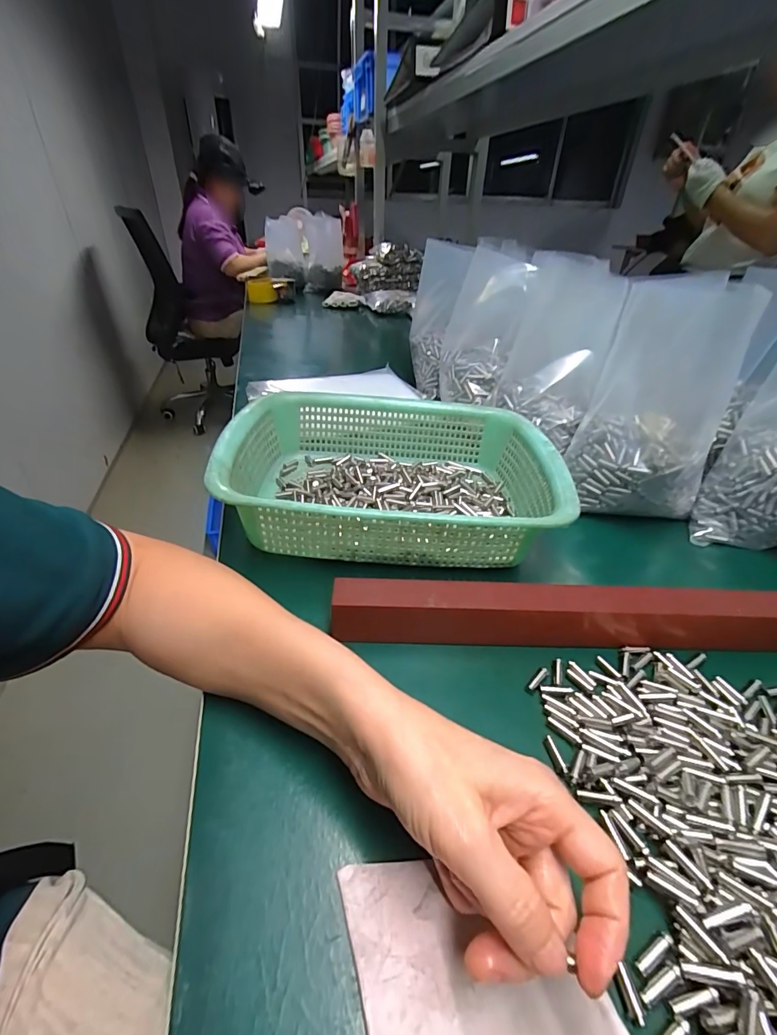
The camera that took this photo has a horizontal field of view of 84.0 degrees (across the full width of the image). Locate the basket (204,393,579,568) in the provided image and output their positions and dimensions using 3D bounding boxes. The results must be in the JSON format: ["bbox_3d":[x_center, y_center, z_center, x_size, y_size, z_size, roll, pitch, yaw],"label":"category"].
[{"bbox_3d":[0.005,-0.043,0.412,0.285,0.076,0.217,2,36,-1],"label":"basket"}]

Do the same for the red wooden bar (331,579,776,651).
[{"bbox_3d":[0.154,0.065,0.304,0.380,0.044,0.027,1,36,-2],"label":"red wooden bar"}]

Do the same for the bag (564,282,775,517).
[{"bbox_3d":[0.268,-0.113,0.431,0.122,0.234,0.084,19,-2,22],"label":"bag"}]

